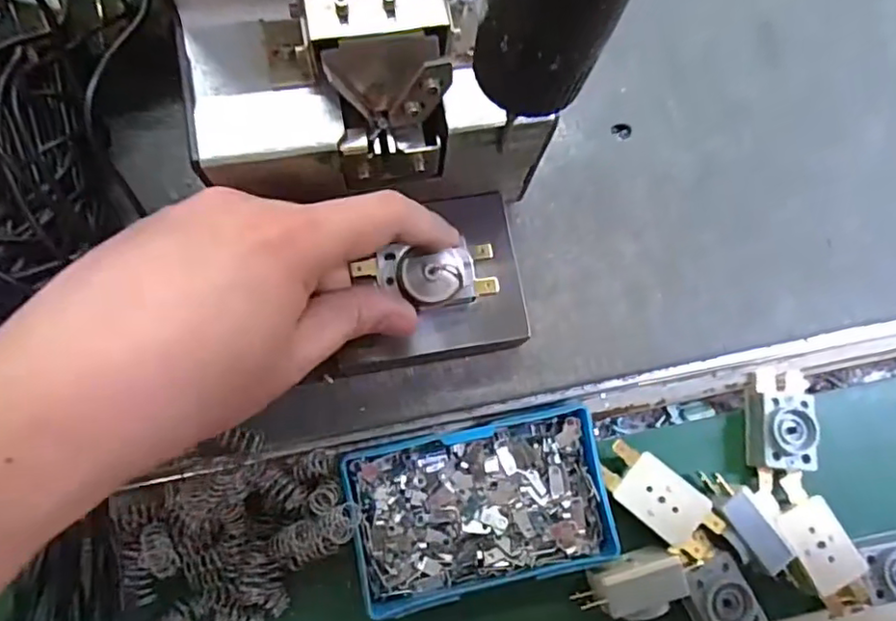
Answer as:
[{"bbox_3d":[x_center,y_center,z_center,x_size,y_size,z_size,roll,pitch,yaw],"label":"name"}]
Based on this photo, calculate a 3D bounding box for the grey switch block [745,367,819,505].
[{"bbox_3d":[0.166,0.060,0.300,0.027,0.019,0.062,10,78,-3],"label":"grey switch block"}]

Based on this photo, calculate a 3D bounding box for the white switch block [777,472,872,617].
[{"bbox_3d":[0.173,0.111,0.286,0.026,0.023,0.063,-24,82,-10],"label":"white switch block"}]

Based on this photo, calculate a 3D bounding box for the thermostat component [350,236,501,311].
[{"bbox_3d":[-0.007,-0.014,0.242,0.059,0.016,0.028,0,79,-14],"label":"thermostat component"}]

